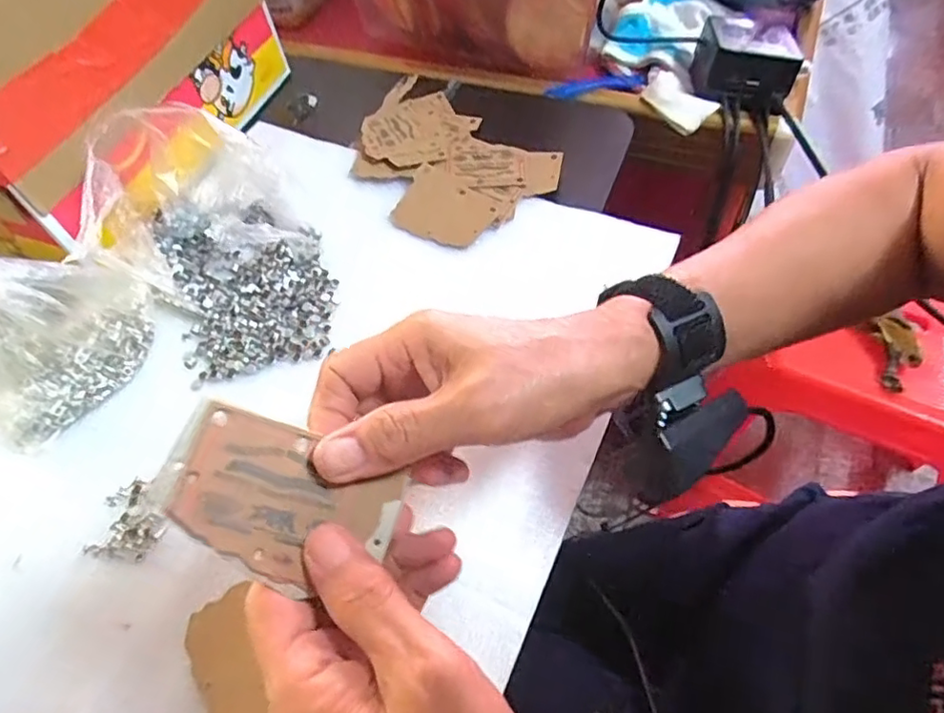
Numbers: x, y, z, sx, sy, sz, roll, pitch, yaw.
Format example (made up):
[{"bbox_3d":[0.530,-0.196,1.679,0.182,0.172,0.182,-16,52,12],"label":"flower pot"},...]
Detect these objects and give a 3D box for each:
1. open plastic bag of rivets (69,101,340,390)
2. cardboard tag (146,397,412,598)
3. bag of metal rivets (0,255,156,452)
[{"bbox_3d":[-0.171,-0.080,0.390,0.128,0.084,0.192,-25,59,-11],"label":"open plastic bag of rivets"},{"bbox_3d":[-0.068,0.053,0.217,0.083,0.004,0.053,27,55,-21],"label":"cardboard tag"},{"bbox_3d":[-0.260,-0.026,0.352,0.108,0.103,0.093,-33,61,-16],"label":"bag of metal rivets"}]

